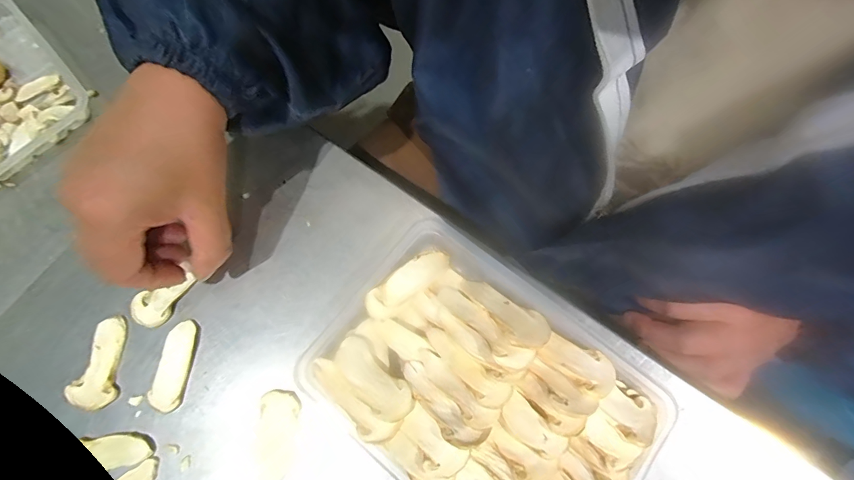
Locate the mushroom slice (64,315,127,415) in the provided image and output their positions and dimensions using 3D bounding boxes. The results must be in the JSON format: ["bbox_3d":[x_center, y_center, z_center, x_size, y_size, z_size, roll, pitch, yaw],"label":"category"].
[{"bbox_3d":[-0.232,0.087,0.282,0.033,0.004,0.063,6,76,4],"label":"mushroom slice"}]

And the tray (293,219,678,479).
[{"bbox_3d":[0.034,0.093,0.258,0.205,0.036,0.144,37,80,11],"label":"tray"}]

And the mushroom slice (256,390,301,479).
[{"bbox_3d":[-0.101,0.131,0.265,0.026,0.004,0.055,4,75,4],"label":"mushroom slice"}]

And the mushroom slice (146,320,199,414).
[{"bbox_3d":[-0.179,0.088,0.279,0.025,0.004,0.060,8,76,5],"label":"mushroom slice"}]

